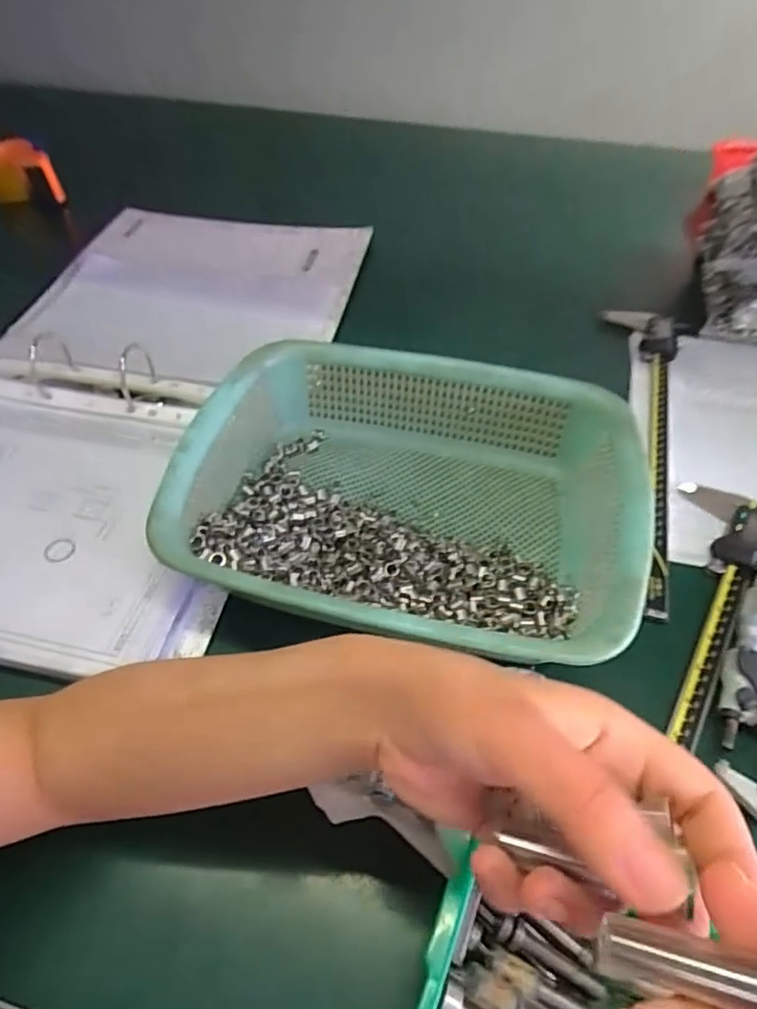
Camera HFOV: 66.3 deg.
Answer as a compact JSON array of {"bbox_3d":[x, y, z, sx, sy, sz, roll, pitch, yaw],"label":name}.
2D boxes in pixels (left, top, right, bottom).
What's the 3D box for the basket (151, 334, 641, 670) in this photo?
[{"bbox_3d":[0.020,-0.005,0.397,0.287,0.081,0.203,9,50,7],"label":"basket"}]

